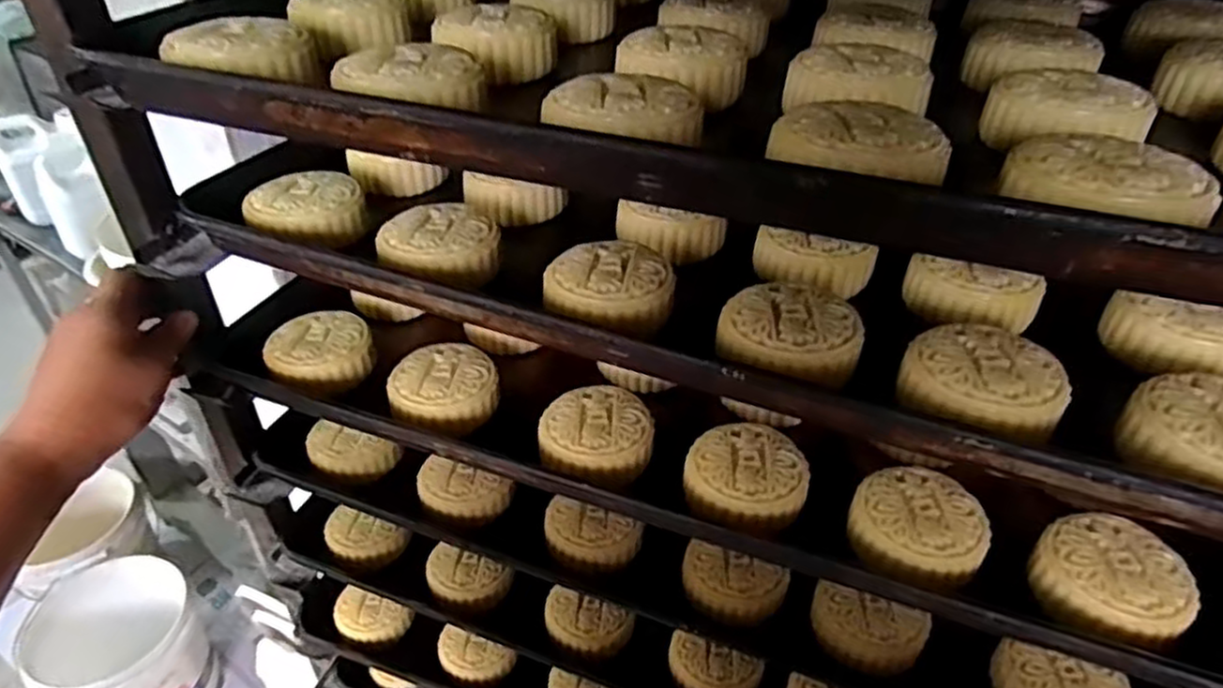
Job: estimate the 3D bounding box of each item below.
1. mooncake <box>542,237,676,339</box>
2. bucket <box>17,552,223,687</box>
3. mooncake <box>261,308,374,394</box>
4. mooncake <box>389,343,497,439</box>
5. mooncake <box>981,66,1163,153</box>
[{"bbox_3d":[0.000,-0.031,0.373,0.063,0.018,0.058,0,39,0],"label":"mooncake"},{"bbox_3d":[-0.900,0.569,1.377,0.277,0.232,0.252,0,39,0],"label":"bucket"},{"bbox_3d":[-0.190,0.005,0.480,0.063,0.020,0.058,-21,43,-24],"label":"mooncake"},{"bbox_3d":[-0.105,0.027,0.456,0.063,0.022,0.060,-13,41,-16],"label":"mooncake"},{"bbox_3d":[0.206,-0.106,0.334,0.063,0.022,0.063,9,39,11],"label":"mooncake"}]

